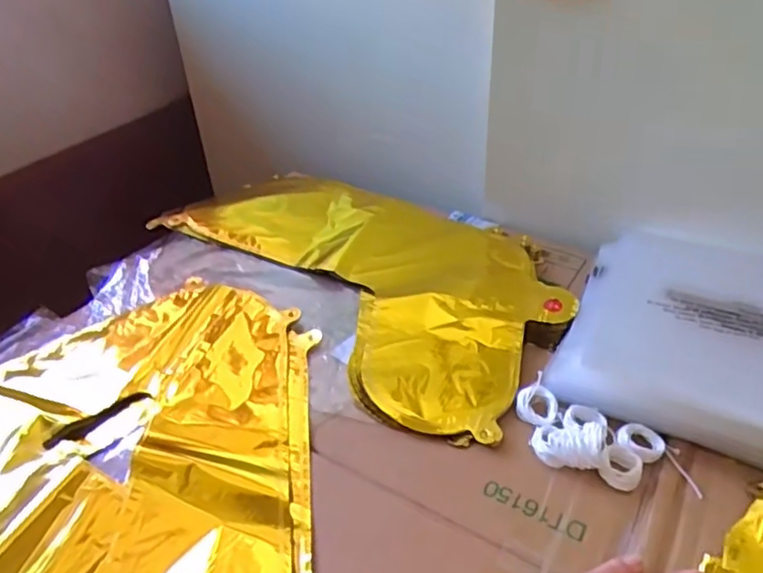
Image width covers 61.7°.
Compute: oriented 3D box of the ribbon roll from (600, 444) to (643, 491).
[{"bbox_3d":[0.151,0.114,0.402,0.024,0.009,0.026,-2,39,2],"label":"ribbon roll"}]

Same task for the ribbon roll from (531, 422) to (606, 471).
[{"bbox_3d":[0.119,0.100,0.407,0.042,0.019,0.026,9,40,15],"label":"ribbon roll"}]

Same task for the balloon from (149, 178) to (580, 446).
[{"bbox_3d":[-0.025,-0.031,0.586,0.215,0.014,0.421,-32,47,-31],"label":"balloon"}]

